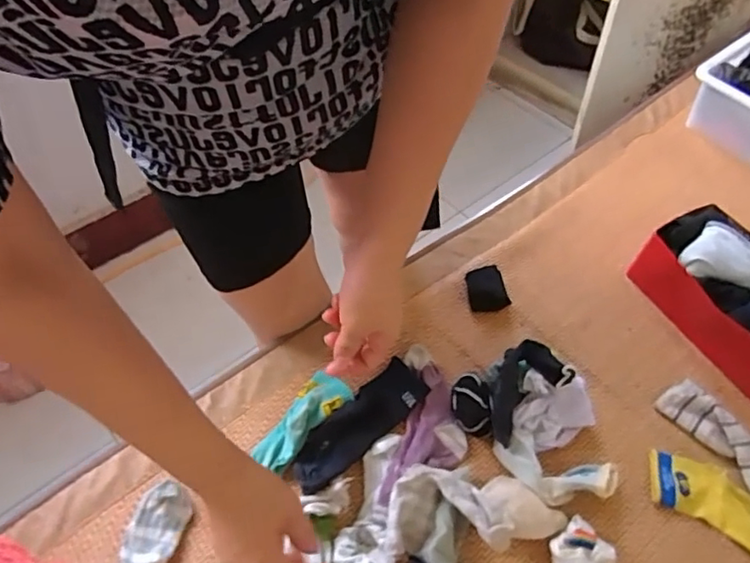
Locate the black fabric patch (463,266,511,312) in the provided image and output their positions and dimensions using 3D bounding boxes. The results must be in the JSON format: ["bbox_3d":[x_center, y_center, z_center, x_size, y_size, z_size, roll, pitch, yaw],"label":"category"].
[{"bbox_3d":[0.157,0.012,0.802,0.050,0.023,0.065,-8,55,-7],"label":"black fabric patch"}]

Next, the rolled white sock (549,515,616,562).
[{"bbox_3d":[0.212,0.288,0.590,0.053,0.033,0.064,38,60,25],"label":"rolled white sock"}]

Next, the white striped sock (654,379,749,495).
[{"bbox_3d":[0.420,0.187,0.680,0.063,0.022,0.151,-27,57,-21],"label":"white striped sock"}]

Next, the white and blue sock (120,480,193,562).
[{"bbox_3d":[-0.231,0.285,0.560,0.050,0.024,0.159,7,52,3],"label":"white and blue sock"}]

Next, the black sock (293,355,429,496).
[{"bbox_3d":[-0.021,0.169,0.667,0.060,0.022,0.187,38,60,25],"label":"black sock"}]

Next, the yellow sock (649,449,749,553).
[{"bbox_3d":[0.389,0.249,0.639,0.154,0.013,0.070,26,55,17],"label":"yellow sock"}]

